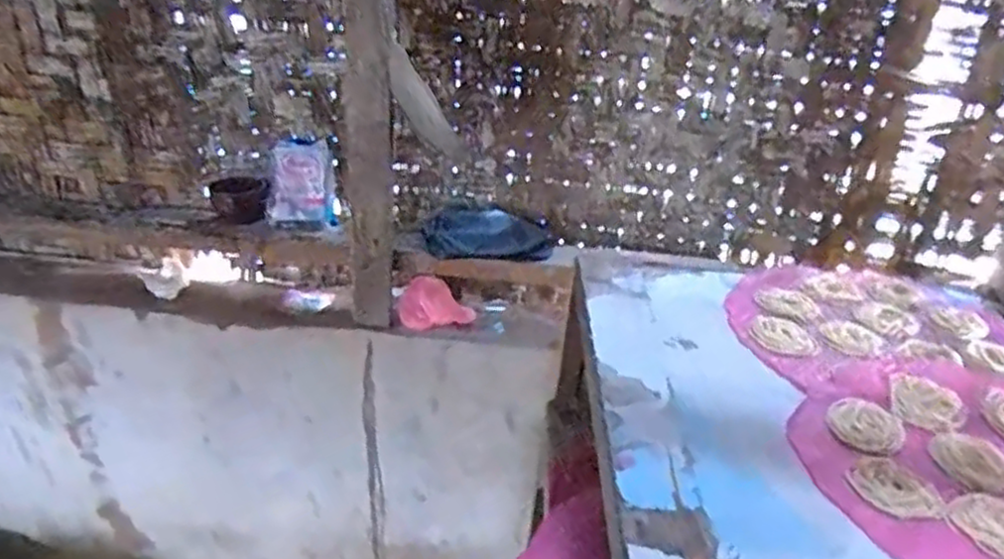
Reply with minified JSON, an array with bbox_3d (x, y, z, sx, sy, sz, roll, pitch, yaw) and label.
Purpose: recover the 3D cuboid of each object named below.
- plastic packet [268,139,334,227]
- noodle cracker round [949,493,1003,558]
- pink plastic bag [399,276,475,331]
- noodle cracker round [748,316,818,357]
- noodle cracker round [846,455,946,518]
[{"bbox_3d":[-0.322,-0.152,1.174,0.097,0.132,0.028,-2,11,-8],"label":"plastic packet"},{"bbox_3d":[0.403,0.199,0.595,0.068,0.005,0.066,4,28,-2],"label":"noodle cracker round"},{"bbox_3d":[-0.103,0.040,1.178,0.124,0.069,0.065,3,28,-4],"label":"pink plastic bag"},{"bbox_3d":[0.317,0.063,0.830,0.066,0.005,0.077,-8,31,-23],"label":"noodle cracker round"},{"bbox_3d":[0.334,0.177,0.628,0.067,0.004,0.069,4,28,-2],"label":"noodle cracker round"}]

